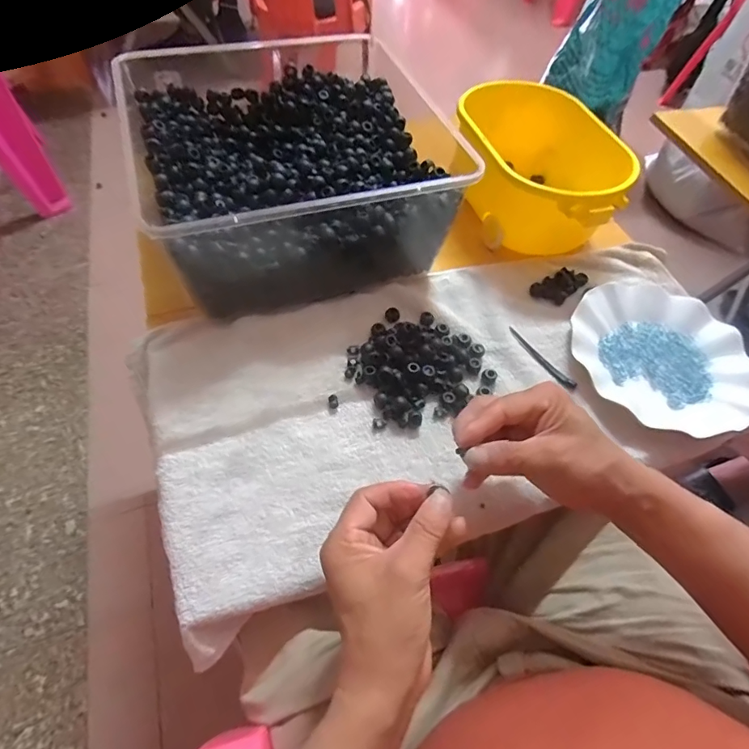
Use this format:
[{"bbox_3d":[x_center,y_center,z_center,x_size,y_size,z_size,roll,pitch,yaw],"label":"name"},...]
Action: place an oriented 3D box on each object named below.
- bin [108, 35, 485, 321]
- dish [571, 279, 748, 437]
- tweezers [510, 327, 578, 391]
[{"bbox_3d":[-0.082,-0.216,0.501,0.290,0.128,0.290,-14,58,-14],"label":"bin"},{"bbox_3d":[0.305,-0.026,0.489,0.184,0.032,0.176,2,56,-4],"label":"dish"},{"bbox_3d":[0.171,-0.017,0.479,0.011,0.005,0.089,-30,63,-21],"label":"tweezers"}]

